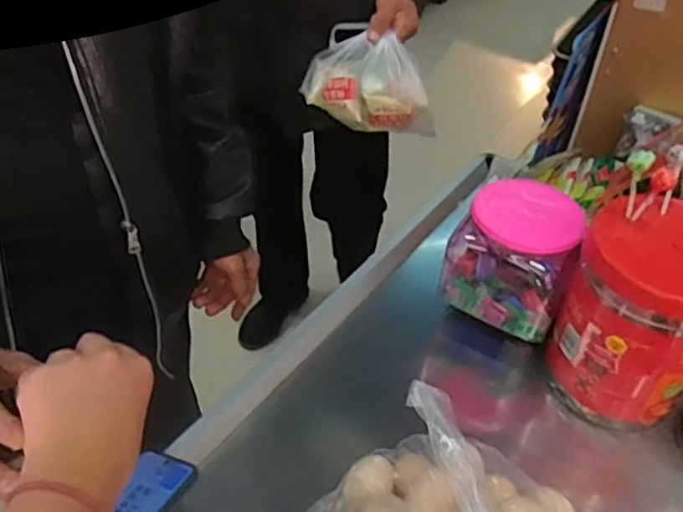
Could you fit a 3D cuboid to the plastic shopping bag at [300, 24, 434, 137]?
[{"bbox_3d":[0.028,-0.272,1.021,0.127,0.123,0.205,-25,49,-27],"label":"plastic shopping bag"}]

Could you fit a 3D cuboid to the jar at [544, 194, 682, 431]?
[{"bbox_3d":[0.302,0.064,0.672,0.146,0.198,0.133,2,42,-2],"label":"jar"}]

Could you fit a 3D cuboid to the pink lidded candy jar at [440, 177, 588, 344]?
[{"bbox_3d":[0.190,-0.005,0.734,0.132,0.126,0.110,22,46,20],"label":"pink lidded candy jar"}]

